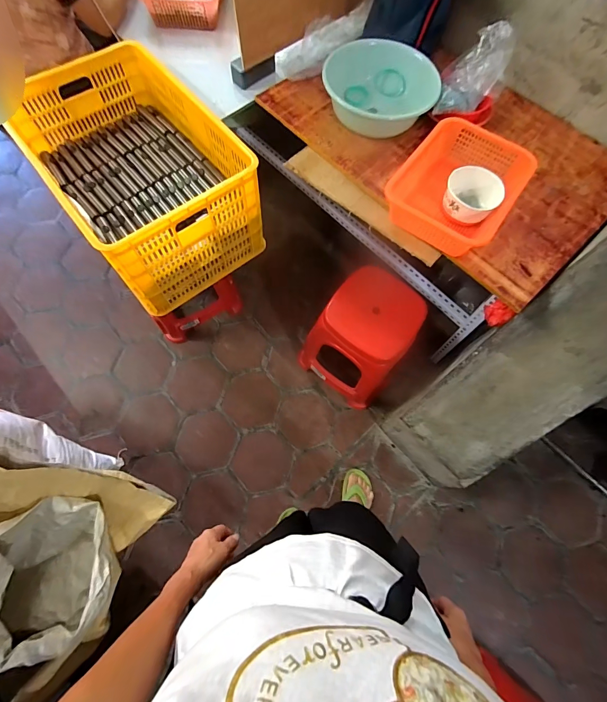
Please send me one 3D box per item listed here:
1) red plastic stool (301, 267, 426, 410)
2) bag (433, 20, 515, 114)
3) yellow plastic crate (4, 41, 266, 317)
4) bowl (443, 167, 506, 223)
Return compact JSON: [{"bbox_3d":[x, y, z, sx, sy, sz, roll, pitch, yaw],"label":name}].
[{"bbox_3d":[0.186,-0.041,1.218,0.315,0.432,0.316,35,74,10],"label":"red plastic stool"},{"bbox_3d":[0.434,-0.704,0.876,0.137,0.122,0.183,24,72,6],"label":"bag"},{"bbox_3d":[-0.442,-0.480,0.952,0.395,0.289,0.583,-38,76,-13],"label":"yellow plastic crate"},{"bbox_3d":[0.401,-0.366,0.827,0.122,0.068,0.131,0,71,-1],"label":"bowl"}]

